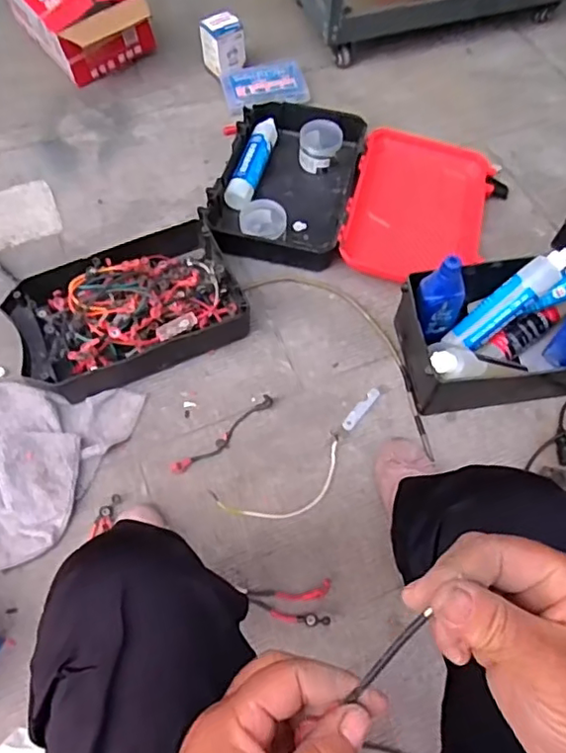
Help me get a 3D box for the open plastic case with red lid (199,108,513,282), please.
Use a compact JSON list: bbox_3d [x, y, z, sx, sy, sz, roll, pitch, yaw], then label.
[{"bbox_3d":[0.142,-0.344,1.134,0.522,0.077,0.364,12,63,5],"label":"open plastic case with red lid"}]

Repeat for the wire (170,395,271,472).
[{"bbox_3d":[-0.090,0.093,0.920,0.189,0.013,0.027,-36,69,-17],"label":"wire"}]

